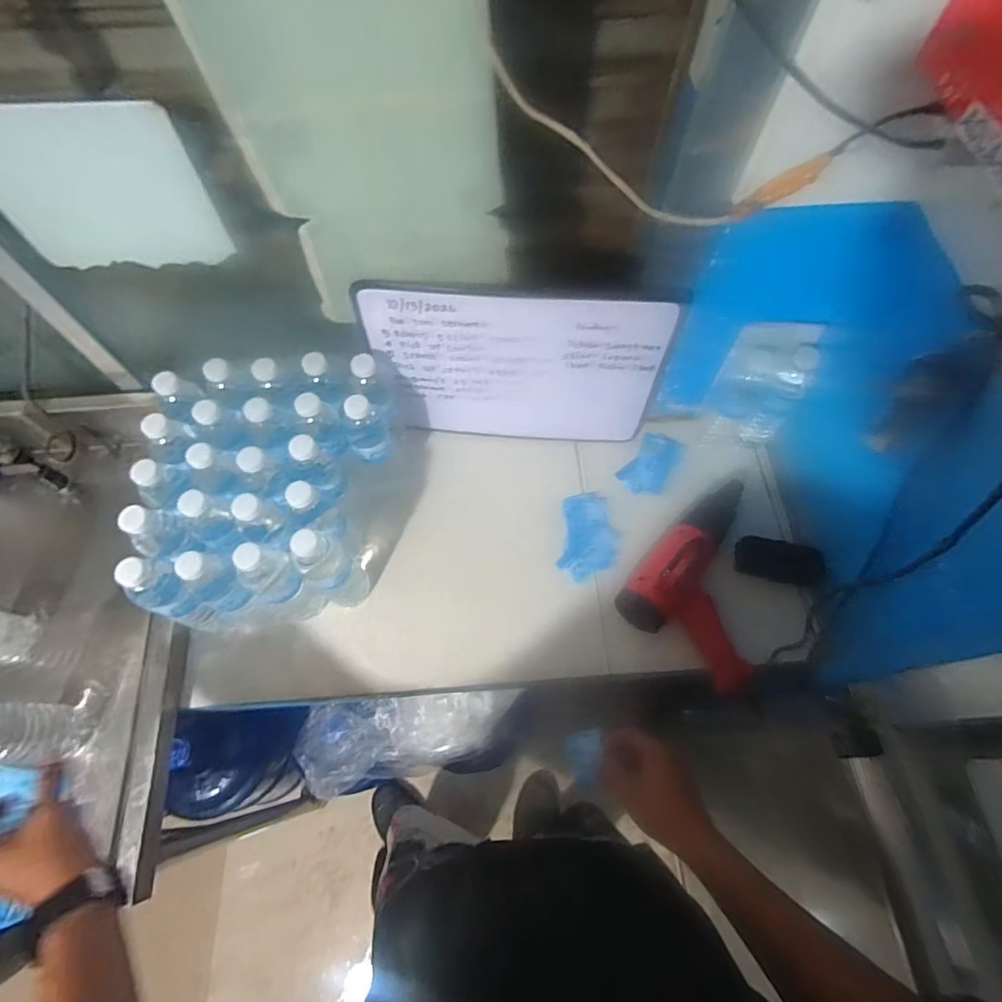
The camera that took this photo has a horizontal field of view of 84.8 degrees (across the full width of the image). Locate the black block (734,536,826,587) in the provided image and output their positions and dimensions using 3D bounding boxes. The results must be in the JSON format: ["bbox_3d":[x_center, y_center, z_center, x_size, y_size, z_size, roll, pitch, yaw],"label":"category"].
[{"bbox_3d":[0.404,0.089,0.797,0.127,0.040,0.055,9,66,3],"label":"black block"}]

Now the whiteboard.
[{"bbox_3d":[0.020,-0.178,0.760,0.387,0.266,0.018,4,58,1],"label":"whiteboard"}]

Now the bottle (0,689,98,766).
[{"bbox_3d":[-0.529,0.243,0.593,0.053,0.204,0.074,-3,66,-2],"label":"bottle"}]

